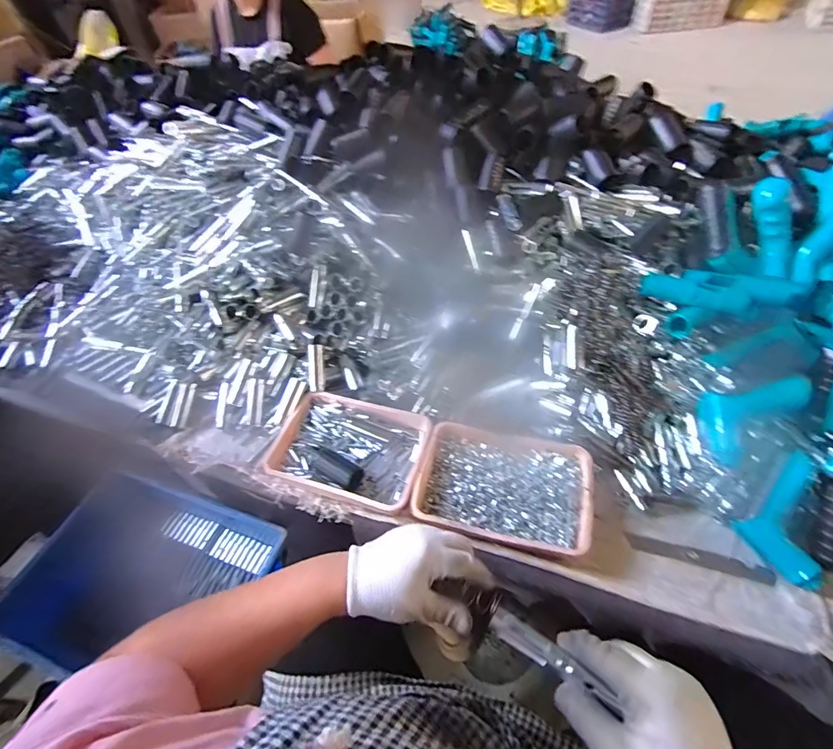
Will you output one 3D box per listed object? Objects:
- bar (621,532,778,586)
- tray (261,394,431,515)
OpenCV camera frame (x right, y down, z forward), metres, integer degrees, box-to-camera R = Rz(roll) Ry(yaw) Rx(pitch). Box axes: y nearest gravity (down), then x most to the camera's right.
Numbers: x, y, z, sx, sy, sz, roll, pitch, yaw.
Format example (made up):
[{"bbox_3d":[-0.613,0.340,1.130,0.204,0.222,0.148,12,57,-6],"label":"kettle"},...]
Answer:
[{"bbox_3d":[0.316,0.206,0.474,0.147,0.005,0.018,10,53,14],"label":"bar"},{"bbox_3d":[-0.089,0.100,0.576,0.204,0.036,0.142,11,54,15],"label":"tray"}]

